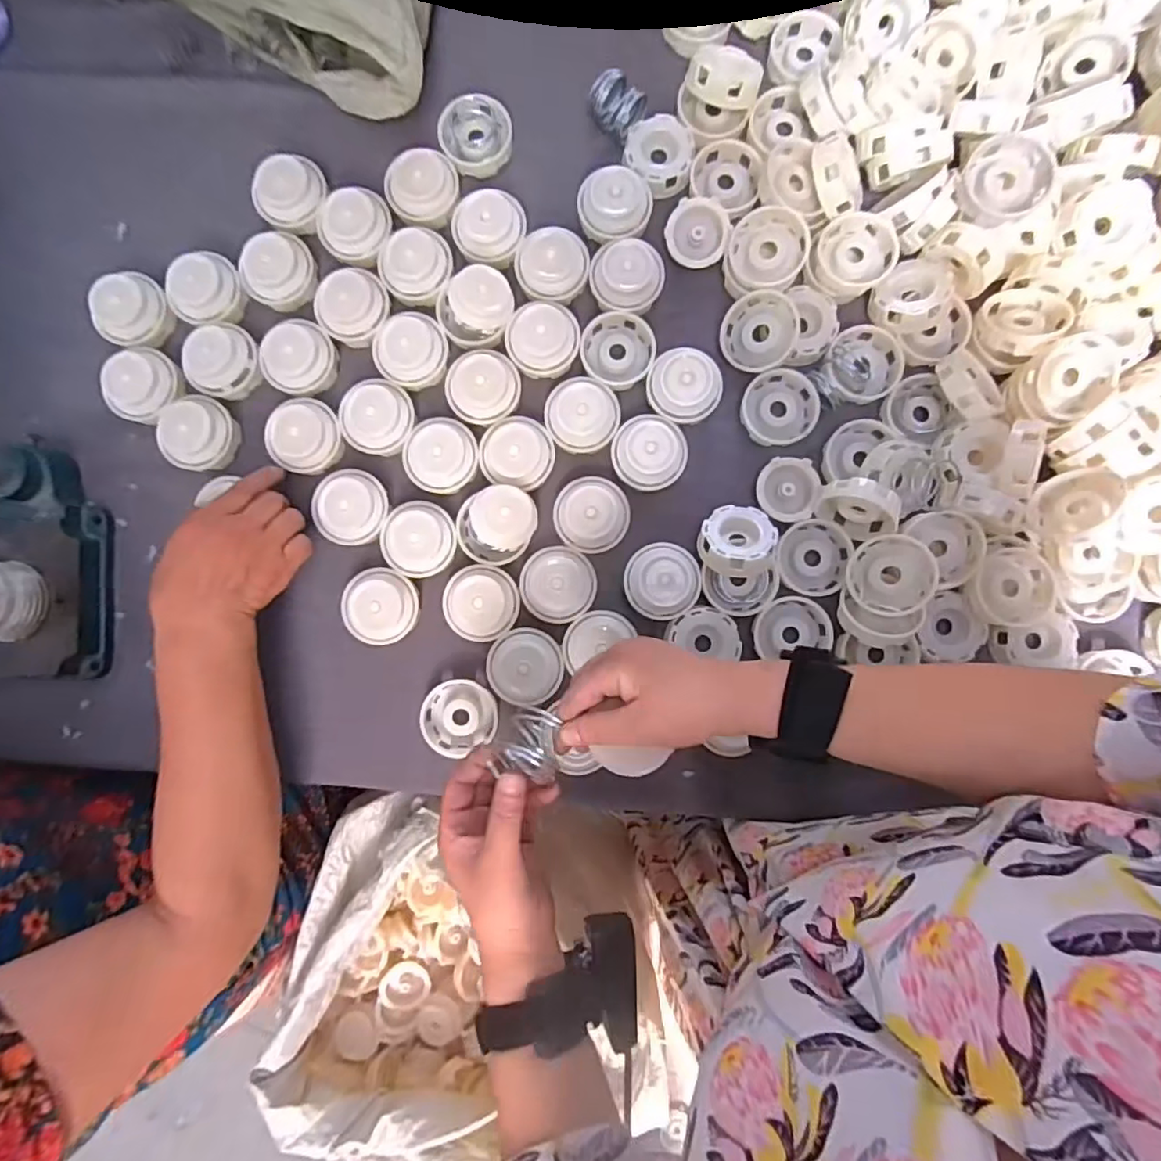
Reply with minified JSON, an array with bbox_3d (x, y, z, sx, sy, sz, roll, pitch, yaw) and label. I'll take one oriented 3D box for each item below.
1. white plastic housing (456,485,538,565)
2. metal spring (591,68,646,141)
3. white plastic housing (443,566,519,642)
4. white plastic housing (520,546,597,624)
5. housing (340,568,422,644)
[{"bbox_3d":[-0.066,-0.046,0.503,0.069,0.044,0.059,-21,88,2],"label":"white plastic housing"},{"bbox_3d":[0.030,-0.409,0.513,0.037,0.033,0.041,41,90,3],"label":"metal spring"},{"bbox_3d":[-0.084,0.019,0.494,0.060,0.025,0.061,-1,88,2],"label":"white plastic housing"},{"bbox_3d":[-0.019,0.003,0.487,0.062,0.025,0.061,0,88,2],"label":"white plastic housing"},{"bbox_3d":[-0.171,0.022,0.504,0.062,0.029,0.063,0,88,2],"label":"housing"}]

